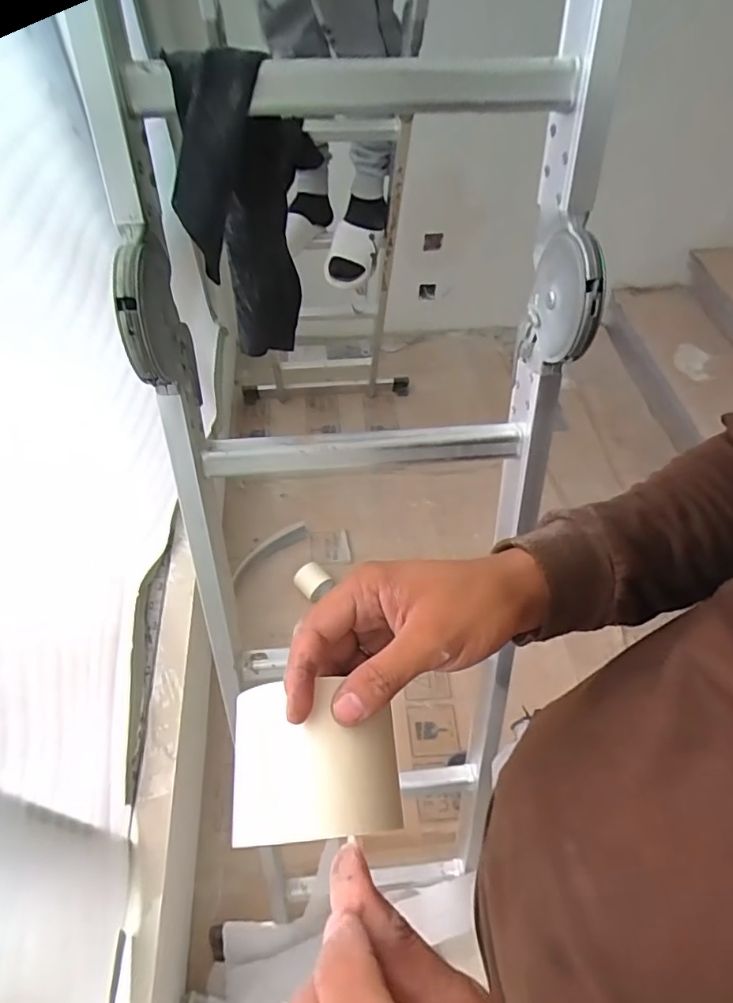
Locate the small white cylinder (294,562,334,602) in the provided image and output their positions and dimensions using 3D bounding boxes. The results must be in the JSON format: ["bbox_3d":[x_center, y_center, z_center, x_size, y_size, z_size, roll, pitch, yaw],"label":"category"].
[{"bbox_3d":[-0.143,0.214,1.433,0.087,0.059,0.087,-34,60,-25],"label":"small white cylinder"}]

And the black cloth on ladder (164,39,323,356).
[{"bbox_3d":[-0.086,-0.208,0.431,0.094,0.228,0.076,-6,52,-6],"label":"black cloth on ladder"}]

